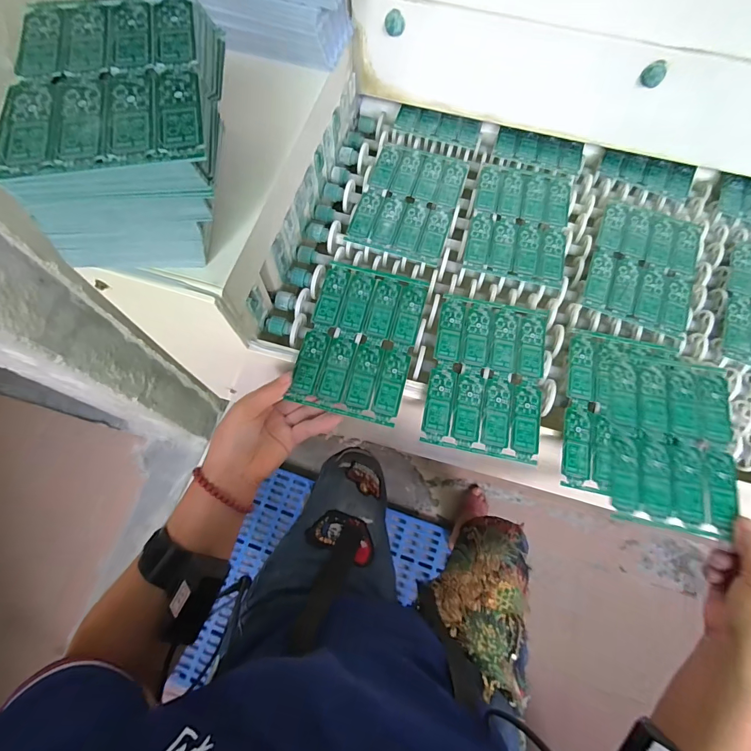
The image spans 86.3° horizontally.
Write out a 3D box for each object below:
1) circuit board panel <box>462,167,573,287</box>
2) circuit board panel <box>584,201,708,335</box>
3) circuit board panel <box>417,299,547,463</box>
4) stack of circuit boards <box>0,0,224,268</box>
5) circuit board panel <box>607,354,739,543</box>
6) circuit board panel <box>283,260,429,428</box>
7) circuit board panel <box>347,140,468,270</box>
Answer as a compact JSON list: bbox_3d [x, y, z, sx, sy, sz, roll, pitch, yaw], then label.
[{"bbox_3d":[0.183,-0.195,0.507,0.119,0.005,0.169,13,69,5],"label":"circuit board panel"},{"bbox_3d":[0.330,-0.139,0.487,0.121,0.004,0.173,20,70,7],"label":"circuit board panel"},{"bbox_3d":[0.121,-0.002,0.431,0.118,0.004,0.173,12,70,3],"label":"circuit board panel"},{"bbox_3d":[-0.188,-0.177,0.320,0.150,0.120,0.176,-6,69,-3],"label":"stack of circuit boards"},{"bbox_3d":[0.302,0.066,0.411,0.119,0.006,0.172,11,71,6],"label":"circuit board panel"},{"bbox_3d":[-0.016,-0.042,0.445,0.118,0.007,0.177,14,72,4],"label":"circuit board panel"},{"bbox_3d":[0.045,-0.228,0.515,0.118,0.004,0.170,17,69,6],"label":"circuit board panel"}]

